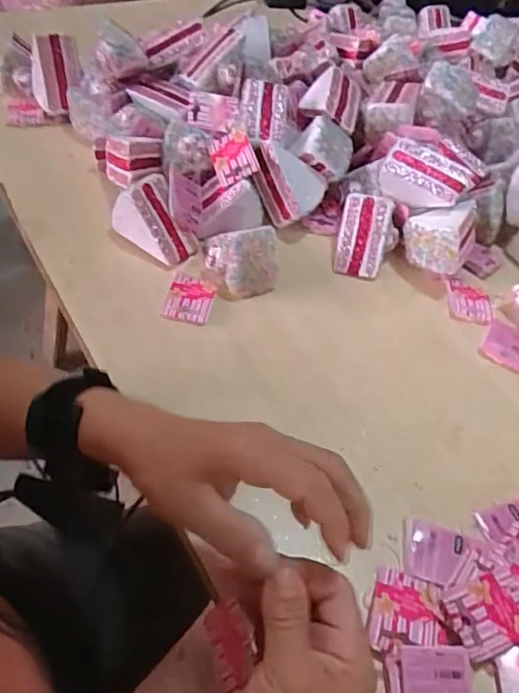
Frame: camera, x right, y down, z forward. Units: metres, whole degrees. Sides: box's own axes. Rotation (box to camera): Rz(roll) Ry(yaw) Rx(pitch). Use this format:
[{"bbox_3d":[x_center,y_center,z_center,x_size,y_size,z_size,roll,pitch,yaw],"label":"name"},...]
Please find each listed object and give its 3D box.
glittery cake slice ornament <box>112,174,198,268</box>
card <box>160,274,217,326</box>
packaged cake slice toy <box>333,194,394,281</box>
[{"bbox_3d":[-0.102,-0.129,0.554,0.080,0.061,0.050,29,55,14],"label":"glittery cake slice ornament"},{"bbox_3d":[-0.068,-0.047,0.543,0.044,0.009,0.056,12,51,0],"label":"card"},{"bbox_3d":[0.114,-0.119,0.605,0.057,0.069,0.069,13,52,2],"label":"packaged cake slice toy"}]

